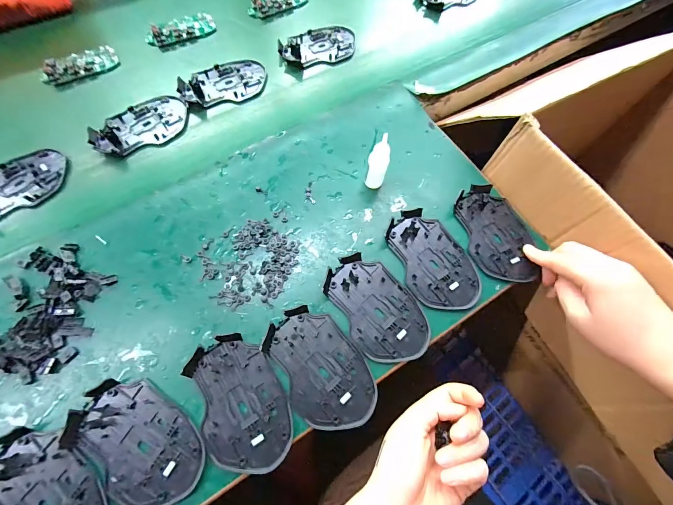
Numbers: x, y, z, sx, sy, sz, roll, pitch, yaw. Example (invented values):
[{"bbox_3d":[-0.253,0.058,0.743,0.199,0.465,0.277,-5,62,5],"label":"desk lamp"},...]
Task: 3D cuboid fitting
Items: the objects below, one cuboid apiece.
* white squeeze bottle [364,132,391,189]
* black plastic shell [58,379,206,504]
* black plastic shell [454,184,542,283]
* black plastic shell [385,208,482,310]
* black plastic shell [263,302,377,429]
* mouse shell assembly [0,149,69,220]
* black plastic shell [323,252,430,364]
[{"bbox_3d":[0.045,-0.094,0.339,0.021,0.073,0.017,23,69,7],"label":"white squeeze bottle"},{"bbox_3d":[-0.166,0.158,0.263,0.114,0.009,0.071,37,72,12],"label":"black plastic shell"},{"bbox_3d":[0.177,-0.022,0.349,0.070,0.009,0.113,-8,69,-5],"label":"black plastic shell"},{"bbox_3d":[0.103,0.006,0.334,0.073,0.009,0.114,-18,70,-9],"label":"black plastic shell"},{"bbox_3d":[-0.014,0.105,0.289,0.070,0.008,0.113,-30,72,-13],"label":"black plastic shell"},{"bbox_3d":[-0.365,-0.077,0.351,0.069,0.018,0.116,43,73,14],"label":"mouse shell assembly"},{"bbox_3d":[0.041,0.053,0.312,0.072,0.009,0.114,-31,72,-13],"label":"black plastic shell"}]

